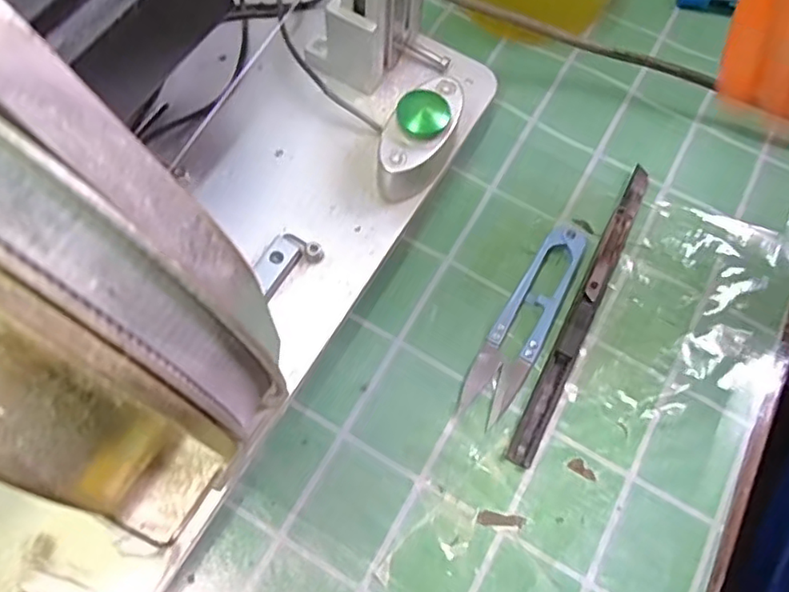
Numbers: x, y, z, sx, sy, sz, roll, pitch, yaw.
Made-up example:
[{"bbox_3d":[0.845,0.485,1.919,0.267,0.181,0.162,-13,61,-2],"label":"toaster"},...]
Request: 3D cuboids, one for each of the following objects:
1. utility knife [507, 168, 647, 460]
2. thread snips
[{"bbox_3d":[0.091,0.003,0.290,0.011,0.007,0.164,27,70,8],"label":"utility knife"},{"bbox_3d":[0.063,0.008,0.285,0.024,0.009,0.110,30,70,9],"label":"thread snips"}]

